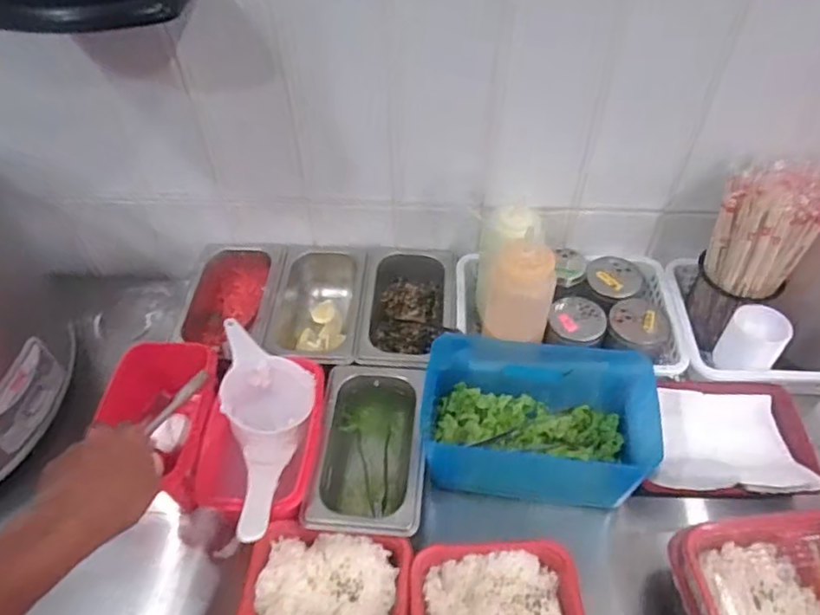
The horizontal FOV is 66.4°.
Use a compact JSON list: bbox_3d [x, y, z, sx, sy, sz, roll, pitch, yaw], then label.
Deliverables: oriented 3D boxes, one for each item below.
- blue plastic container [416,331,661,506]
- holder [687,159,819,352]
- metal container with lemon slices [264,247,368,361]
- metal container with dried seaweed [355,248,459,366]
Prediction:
[{"bbox_3d":[0.123,0.111,0.630,0.211,0.108,0.131,6,50,7],"label":"blue plastic container"},{"bbox_3d":[0.358,-0.058,0.658,0.083,0.199,0.079,-12,50,-9],"label":"holder"},{"bbox_3d":[-0.107,0.007,0.746,0.104,0.061,0.176,2,50,3],"label":"metal container with lemon slices"},{"bbox_3d":[0.000,0.007,0.744,0.110,0.071,0.175,1,50,2],"label":"metal container with dried seaweed"}]

